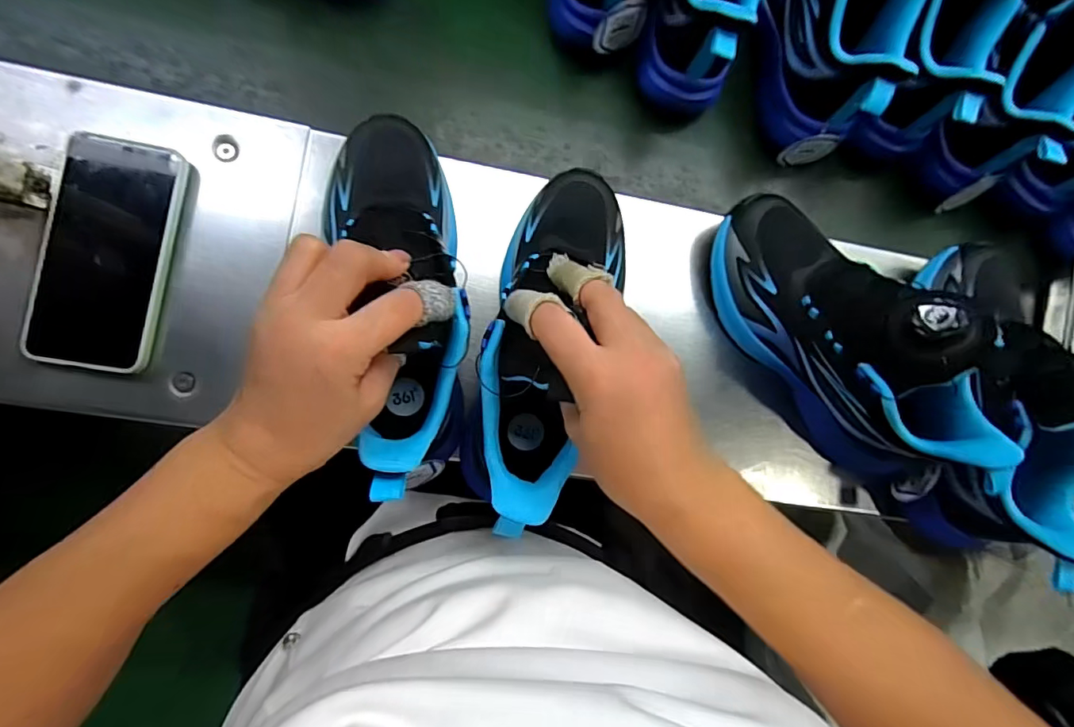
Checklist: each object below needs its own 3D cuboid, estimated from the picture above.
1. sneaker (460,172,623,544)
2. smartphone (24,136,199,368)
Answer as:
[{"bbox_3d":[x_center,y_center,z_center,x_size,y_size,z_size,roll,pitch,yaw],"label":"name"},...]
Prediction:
[{"bbox_3d":[0.007,-0.017,0.333,0.081,0.086,0.248,18,72,-6],"label":"sneaker"},{"bbox_3d":[-0.295,-0.075,0.337,0.077,0.015,0.156,9,87,-9],"label":"smartphone"}]

